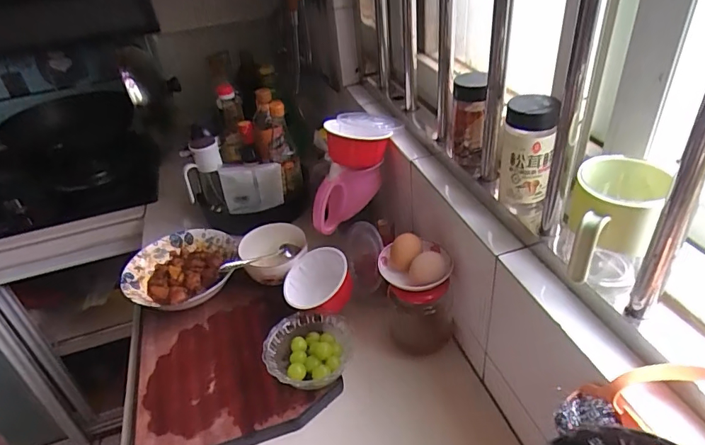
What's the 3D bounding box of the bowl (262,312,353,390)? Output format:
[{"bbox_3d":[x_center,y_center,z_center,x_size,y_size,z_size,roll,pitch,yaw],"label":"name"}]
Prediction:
[{"bbox_3d":[-0.063,0.188,0.687,0.123,0.057,0.121,-5,36,3],"label":"bowl"}]

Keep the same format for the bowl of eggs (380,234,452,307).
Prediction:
[{"bbox_3d":[0.089,0.064,0.658,0.099,0.062,0.082,-6,36,1],"label":"bowl of eggs"}]

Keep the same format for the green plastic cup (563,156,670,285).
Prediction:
[{"bbox_3d":[0.236,-0.009,0.423,0.068,0.074,0.108,19,44,31],"label":"green plastic cup"}]

